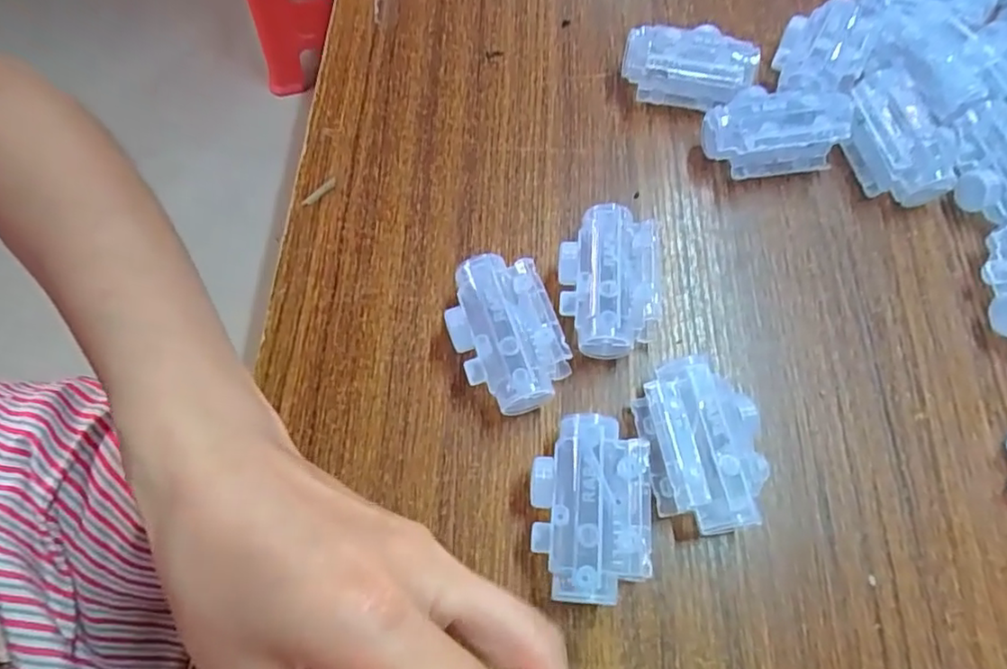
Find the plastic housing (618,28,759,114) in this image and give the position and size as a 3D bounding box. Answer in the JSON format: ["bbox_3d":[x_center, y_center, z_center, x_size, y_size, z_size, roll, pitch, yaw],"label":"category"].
[{"bbox_3d":[0.099,-0.145,0.322,0.067,0.027,0.034,15,68,6],"label":"plastic housing"}]

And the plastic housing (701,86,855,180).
[{"bbox_3d":[0.139,-0.105,0.304,0.069,0.031,0.036,-4,67,-2],"label":"plastic housing"}]

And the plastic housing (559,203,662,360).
[{"bbox_3d":[0.048,-0.025,0.273,0.044,0.028,0.066,1,67,0],"label":"plastic housing"}]

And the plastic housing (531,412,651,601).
[{"bbox_3d":[0.033,0.069,0.237,0.043,0.029,0.067,5,67,2],"label":"plastic housing"}]

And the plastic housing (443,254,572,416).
[{"bbox_3d":[0.000,0.000,0.264,0.043,0.029,0.067,-20,68,-8],"label":"plastic housing"}]

